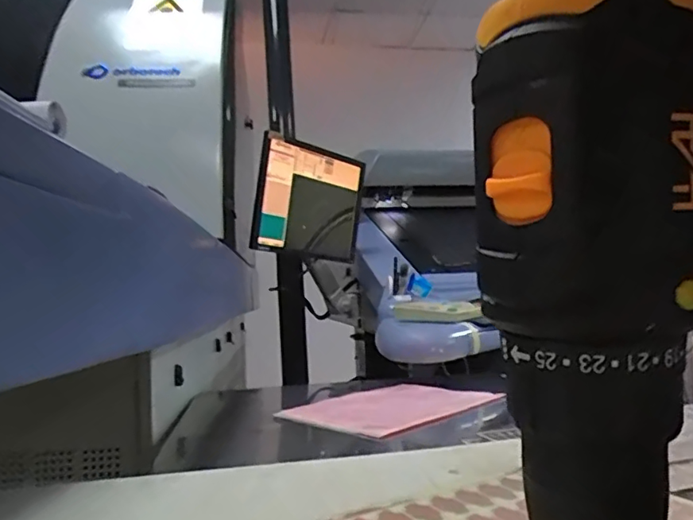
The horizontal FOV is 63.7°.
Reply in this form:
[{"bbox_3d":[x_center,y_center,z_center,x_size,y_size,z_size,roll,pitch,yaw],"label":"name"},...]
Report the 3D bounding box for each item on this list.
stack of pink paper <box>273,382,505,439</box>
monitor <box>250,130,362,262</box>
[{"bbox_3d":[0.073,0.220,0.858,0.224,0.010,0.294,-4,-1,41],"label":"stack of pink paper"},{"bbox_3d":[-0.099,-0.165,1.555,0.050,0.308,0.383,4,-4,41],"label":"monitor"}]

